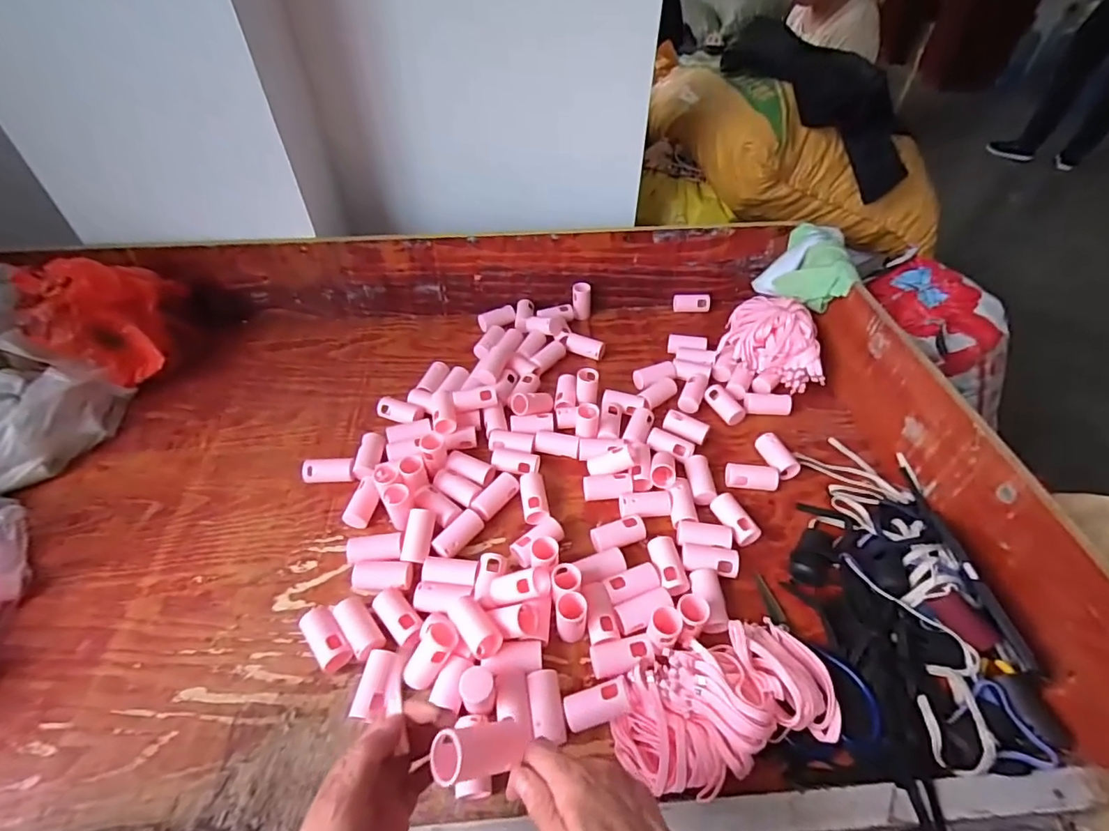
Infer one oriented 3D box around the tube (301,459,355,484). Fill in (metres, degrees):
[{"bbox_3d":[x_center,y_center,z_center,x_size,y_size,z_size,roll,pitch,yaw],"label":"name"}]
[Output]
[{"bbox_3d":[-0.299,0.072,0.688,0.066,0.026,0.029,-3,46,-3],"label":"tube"}]

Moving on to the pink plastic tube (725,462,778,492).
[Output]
[{"bbox_3d":[0.259,0.083,0.674,0.066,0.030,0.025,11,47,10],"label":"pink plastic tube"}]

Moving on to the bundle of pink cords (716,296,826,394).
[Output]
[{"bbox_3d":[0.340,-0.124,0.810,0.139,0.079,0.171,9,47,9],"label":"bundle of pink cords"}]

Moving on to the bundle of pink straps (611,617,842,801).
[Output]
[{"bbox_3d":[0.160,0.268,0.481,0.212,0.057,0.115,-14,48,-13],"label":"bundle of pink straps"}]

